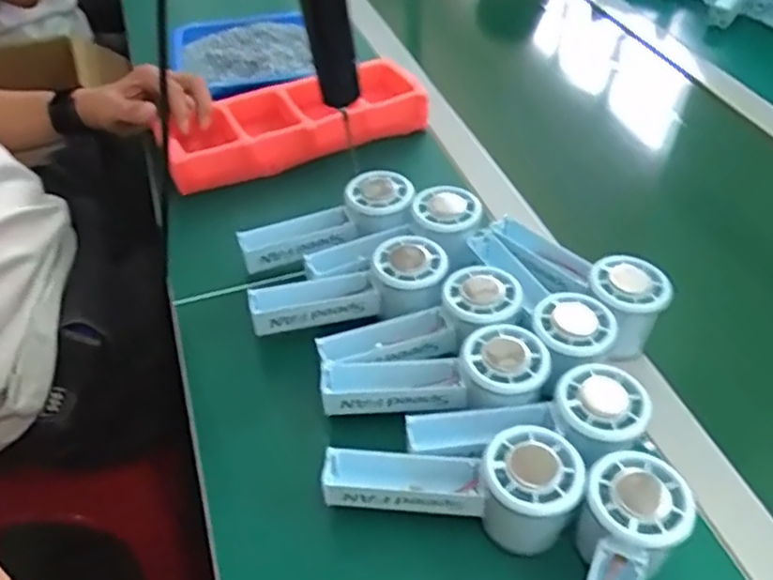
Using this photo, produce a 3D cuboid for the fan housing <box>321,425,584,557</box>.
[{"bbox_3d":[0.038,0.118,0.421,0.153,0.061,0.056,6,45,7],"label":"fan housing"}]

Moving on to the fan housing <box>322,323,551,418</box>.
[{"bbox_3d":[0.033,0.058,0.467,0.146,0.032,0.056,-10,43,9],"label":"fan housing"}]

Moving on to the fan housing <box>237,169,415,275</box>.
[{"bbox_3d":[-0.049,-0.058,0.586,0.150,0.031,0.056,-23,47,-4],"label":"fan housing"}]

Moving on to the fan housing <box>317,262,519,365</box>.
[{"bbox_3d":[0.027,0.027,0.504,0.146,0.034,0.050,-22,47,-2],"label":"fan housing"}]

